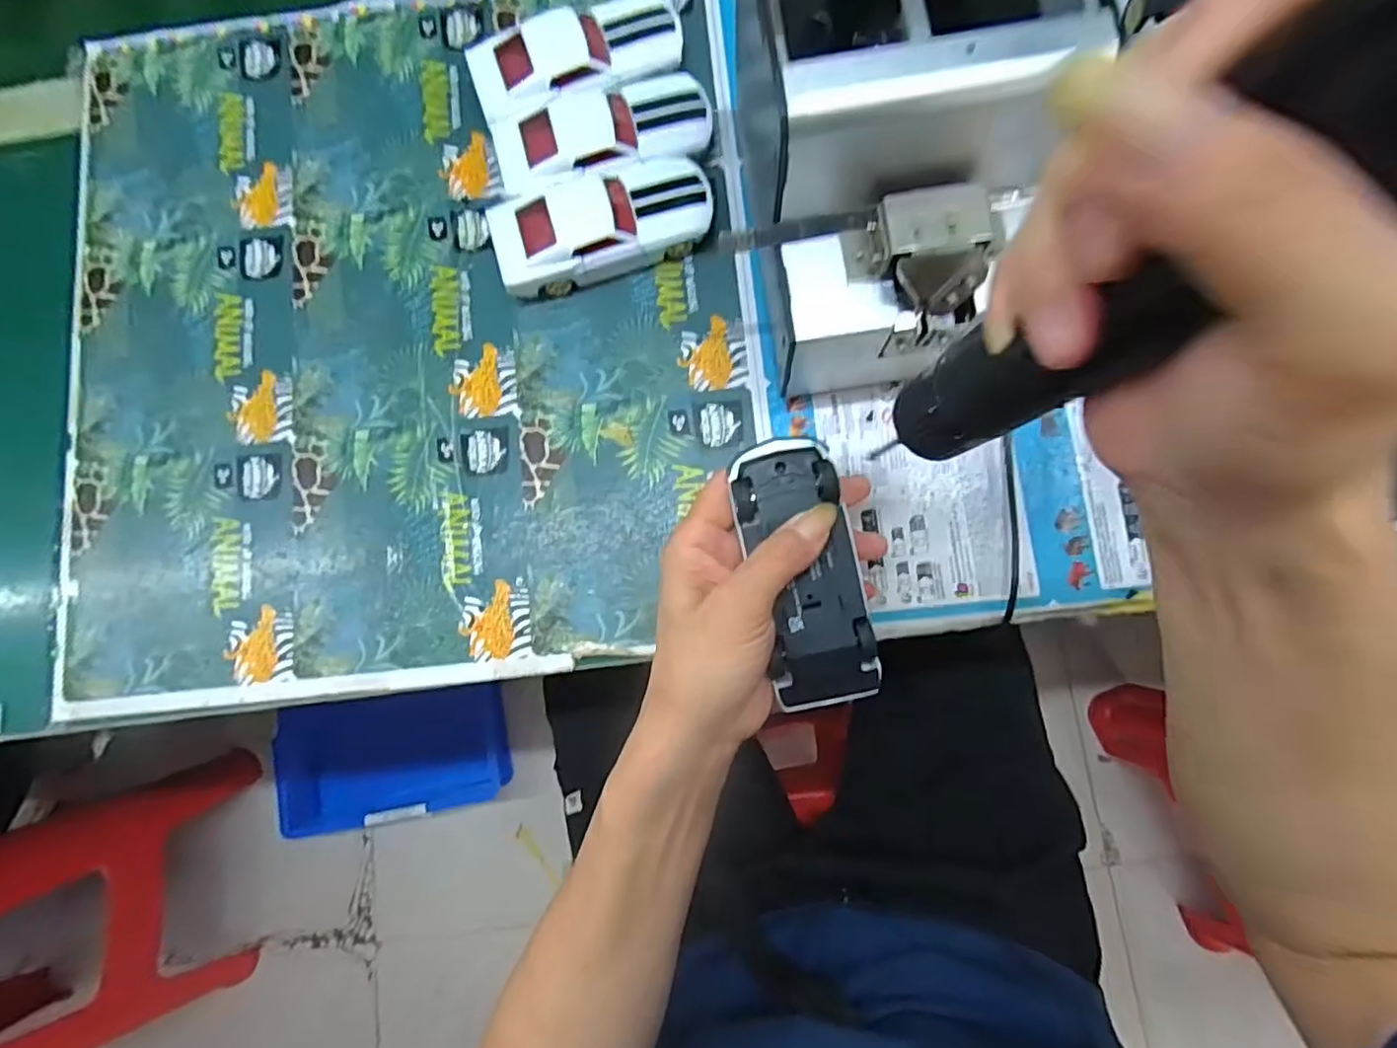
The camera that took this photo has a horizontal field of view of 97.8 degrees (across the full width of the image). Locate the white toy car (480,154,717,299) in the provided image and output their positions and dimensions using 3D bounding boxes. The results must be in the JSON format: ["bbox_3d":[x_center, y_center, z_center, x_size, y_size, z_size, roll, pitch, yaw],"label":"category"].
[{"bbox_3d":[-0.055,-0.176,0.359,0.126,0.034,0.052,-18,80,1],"label":"white toy car"}]

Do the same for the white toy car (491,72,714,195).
[{"bbox_3d":[-0.056,-0.232,0.367,0.126,0.033,0.058,-19,80,1],"label":"white toy car"}]

